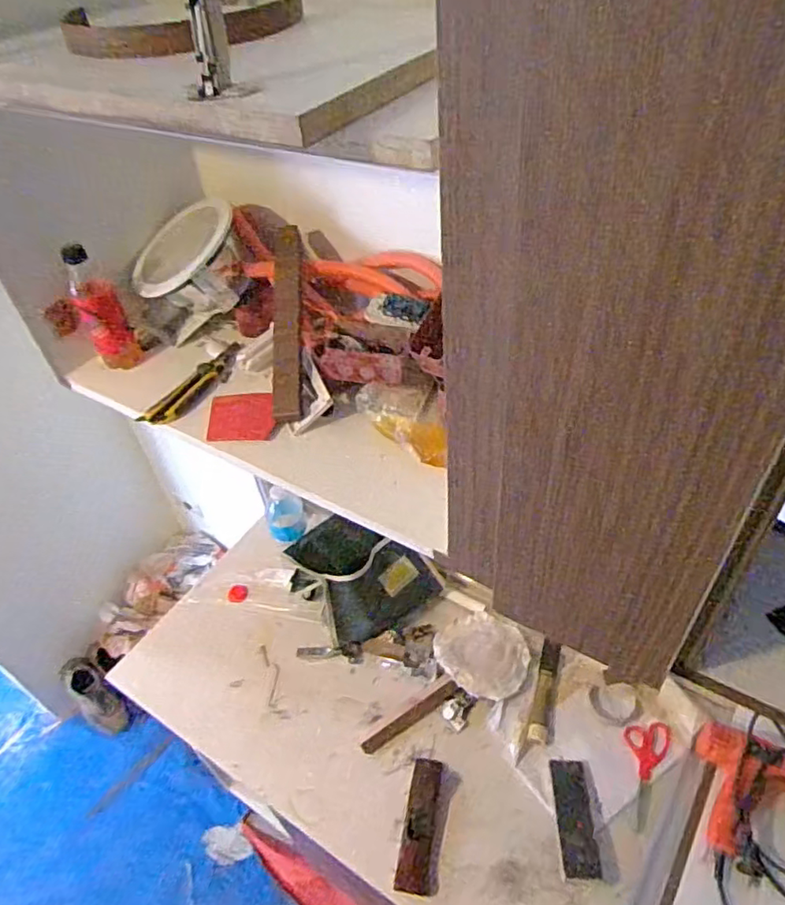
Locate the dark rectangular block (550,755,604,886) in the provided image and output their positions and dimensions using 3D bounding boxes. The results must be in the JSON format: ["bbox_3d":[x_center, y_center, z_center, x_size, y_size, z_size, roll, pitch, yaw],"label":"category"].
[{"bbox_3d":[0.287,0.574,0.953,0.058,0.015,0.169,0,45,7],"label":"dark rectangular block"}]

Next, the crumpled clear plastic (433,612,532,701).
[{"bbox_3d":[0.175,0.384,1.166,0.150,0.018,0.172,-36,52,-27],"label":"crumpled clear plastic"}]

